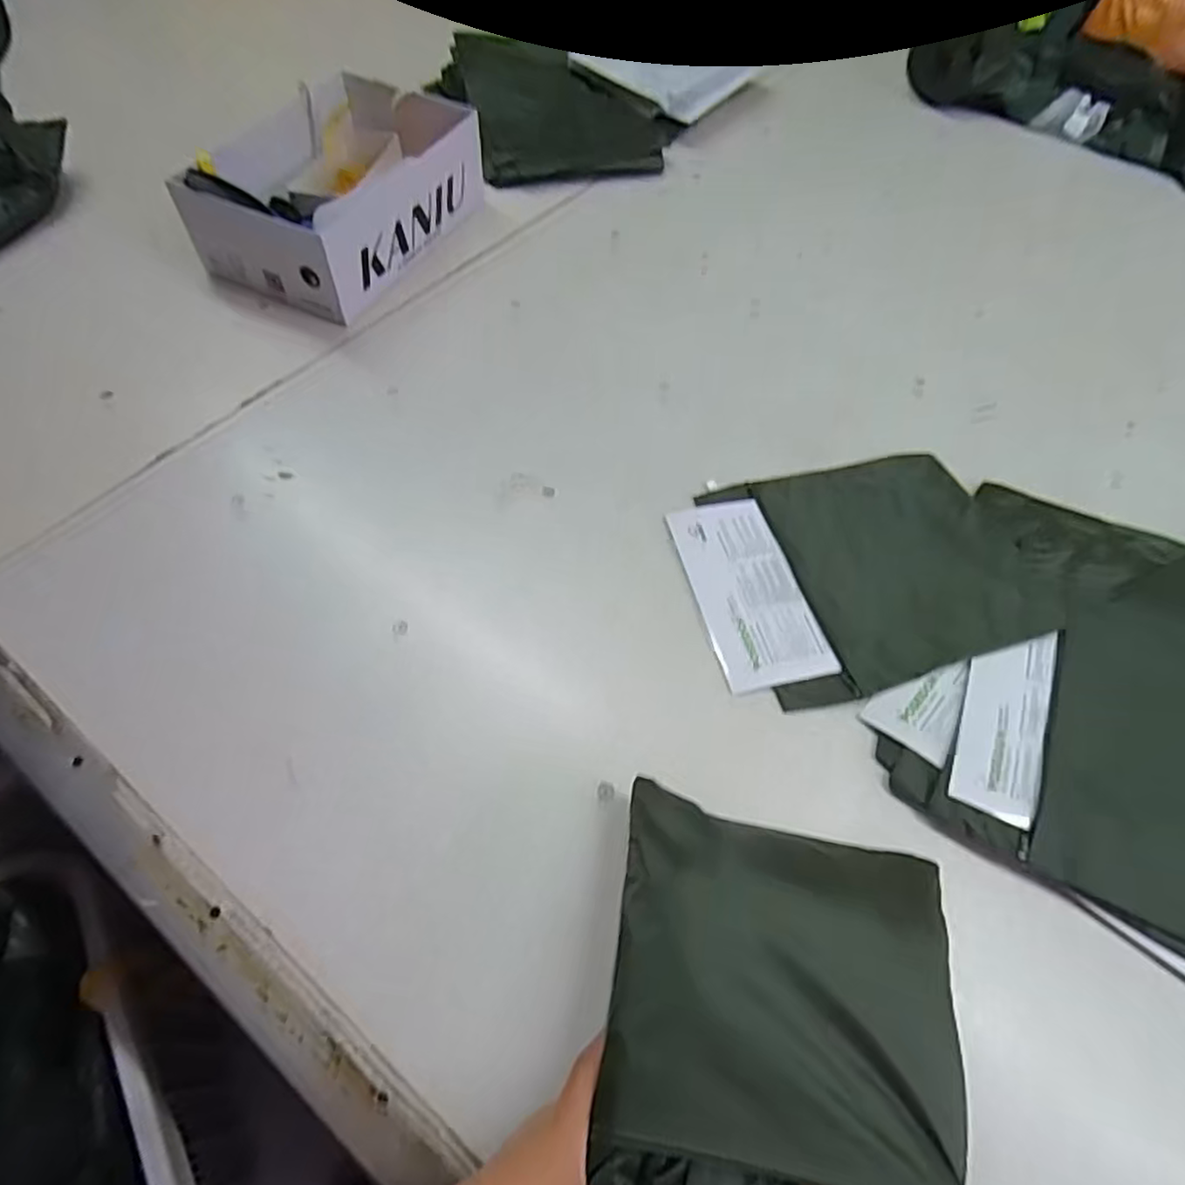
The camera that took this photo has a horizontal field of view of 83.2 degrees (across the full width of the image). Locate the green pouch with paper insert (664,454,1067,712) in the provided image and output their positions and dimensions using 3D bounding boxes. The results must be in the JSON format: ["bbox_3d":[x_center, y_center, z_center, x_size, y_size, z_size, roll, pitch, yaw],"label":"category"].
[{"bbox_3d":[0.267,-0.028,0.674,0.337,0.020,0.252,-11,58,-9],"label":"green pouch with paper insert"}]

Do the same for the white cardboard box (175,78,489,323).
[{"bbox_3d":[-0.348,-0.564,0.937,0.255,0.124,0.375,23,59,13],"label":"white cardboard box"}]

